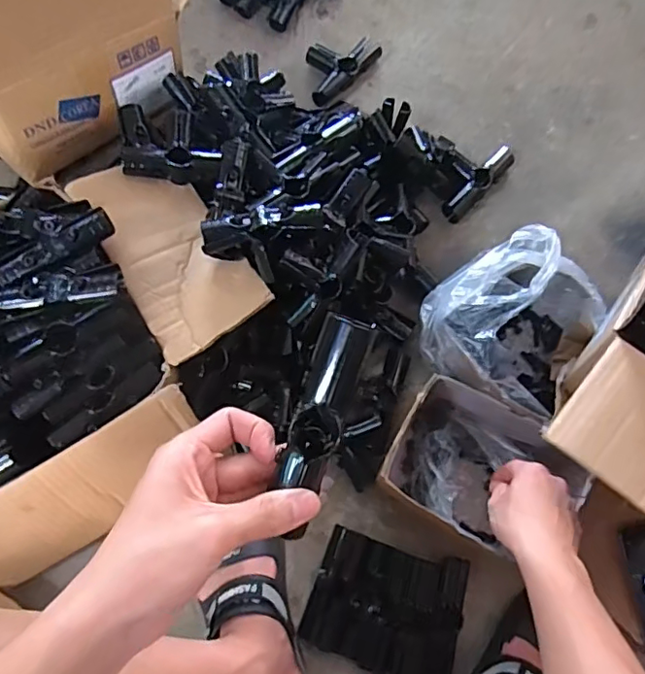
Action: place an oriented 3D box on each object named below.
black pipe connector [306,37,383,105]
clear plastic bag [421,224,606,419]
[{"bbox_3d":[0.018,-0.423,0.872,0.082,0.036,0.145,41,77,10],"label":"black pipe connector"},{"bbox_3d":[0.234,-0.020,0.700,0.181,0.141,0.204,39,77,10],"label":"clear plastic bag"}]

